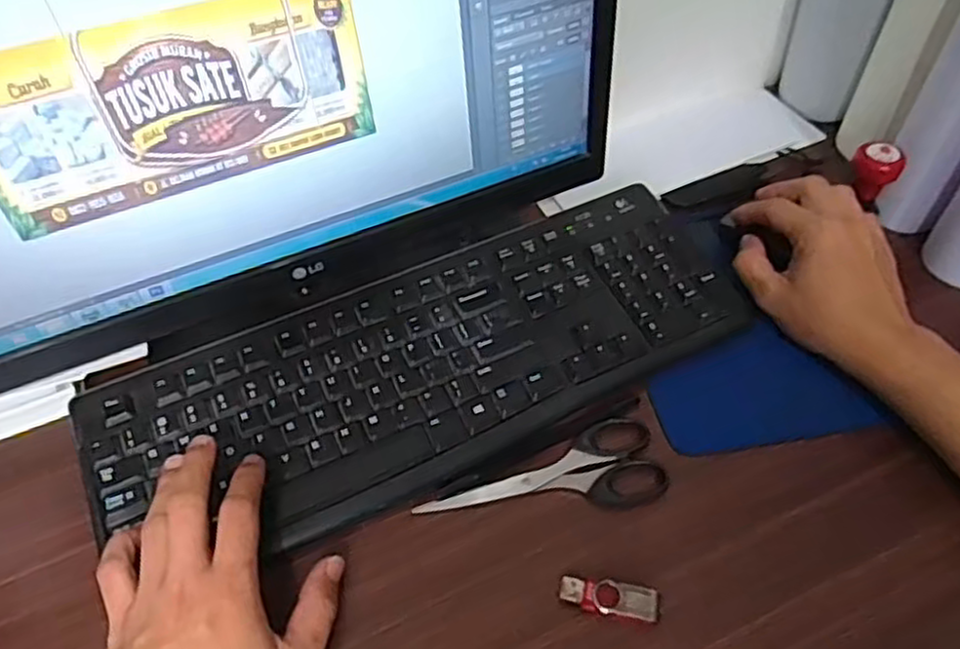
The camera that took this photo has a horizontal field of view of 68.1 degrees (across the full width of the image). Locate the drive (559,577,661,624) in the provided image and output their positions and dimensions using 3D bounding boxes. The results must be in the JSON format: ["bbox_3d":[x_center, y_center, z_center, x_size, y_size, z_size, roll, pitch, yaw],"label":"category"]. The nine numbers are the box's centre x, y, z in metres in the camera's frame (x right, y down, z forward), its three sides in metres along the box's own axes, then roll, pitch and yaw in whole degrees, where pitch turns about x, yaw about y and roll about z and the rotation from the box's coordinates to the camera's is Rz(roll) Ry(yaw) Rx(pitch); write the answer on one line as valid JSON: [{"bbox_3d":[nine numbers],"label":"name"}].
[{"bbox_3d":[0.071,0.149,0.386,0.053,0.006,0.018,8,52,8],"label":"drive"}]

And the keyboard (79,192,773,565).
[{"bbox_3d":[-0.034,0.025,0.479,0.432,0.031,0.158,-19,53,-13],"label":"keyboard"}]

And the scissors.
[{"bbox_3d":[0.042,0.103,0.433,0.149,0.007,0.056,-19,53,-14],"label":"scissors"}]

